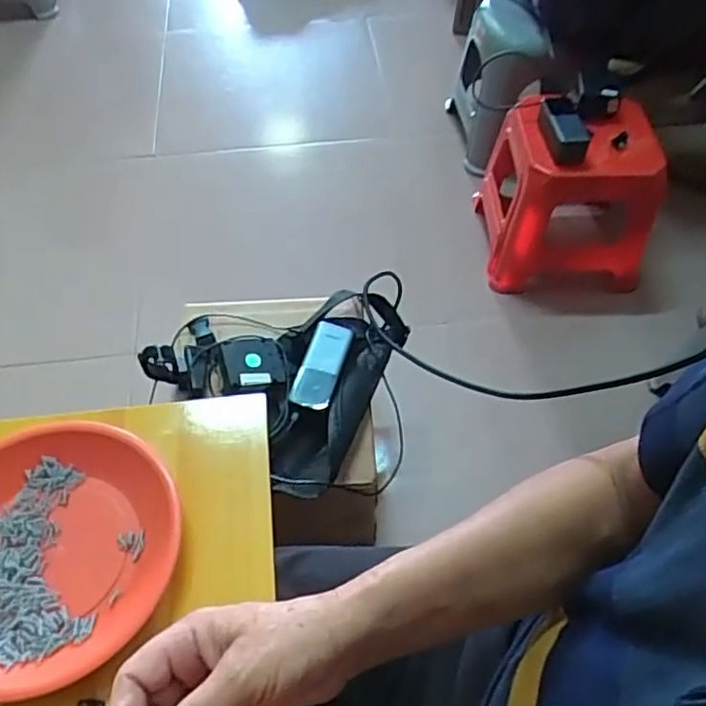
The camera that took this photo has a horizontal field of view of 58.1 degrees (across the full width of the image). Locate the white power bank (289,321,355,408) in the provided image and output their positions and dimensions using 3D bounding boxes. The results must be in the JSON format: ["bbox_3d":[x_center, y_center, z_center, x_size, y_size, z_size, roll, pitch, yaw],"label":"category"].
[{"bbox_3d":[-0.041,0.013,0.853,0.052,0.014,0.136,14,55,10],"label":"white power bank"}]

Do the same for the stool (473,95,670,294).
[{"bbox_3d":[0.444,-0.338,1.296,0.324,0.310,0.300,3,54,3],"label":"stool"}]

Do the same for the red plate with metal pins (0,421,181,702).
[{"bbox_3d":[-0.225,0.144,0.466,0.184,0.030,0.184,0,54,0],"label":"red plate with metal pins"}]

